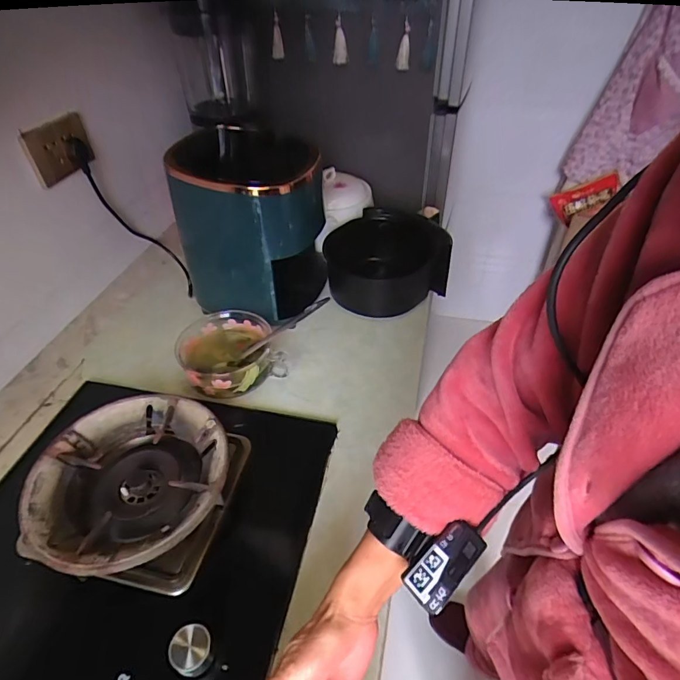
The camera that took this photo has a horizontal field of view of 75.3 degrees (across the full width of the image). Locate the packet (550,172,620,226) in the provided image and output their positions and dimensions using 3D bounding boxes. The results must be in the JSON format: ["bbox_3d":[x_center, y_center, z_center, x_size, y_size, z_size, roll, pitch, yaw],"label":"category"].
[{"bbox_3d":[0.809,-0.471,1.451,0.199,0.094,0.052,-24,31,33],"label":"packet"}]

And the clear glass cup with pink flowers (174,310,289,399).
[{"bbox_3d":[-0.184,0.021,0.721,0.144,0.064,0.154,-1,42,1],"label":"clear glass cup with pink flowers"}]

